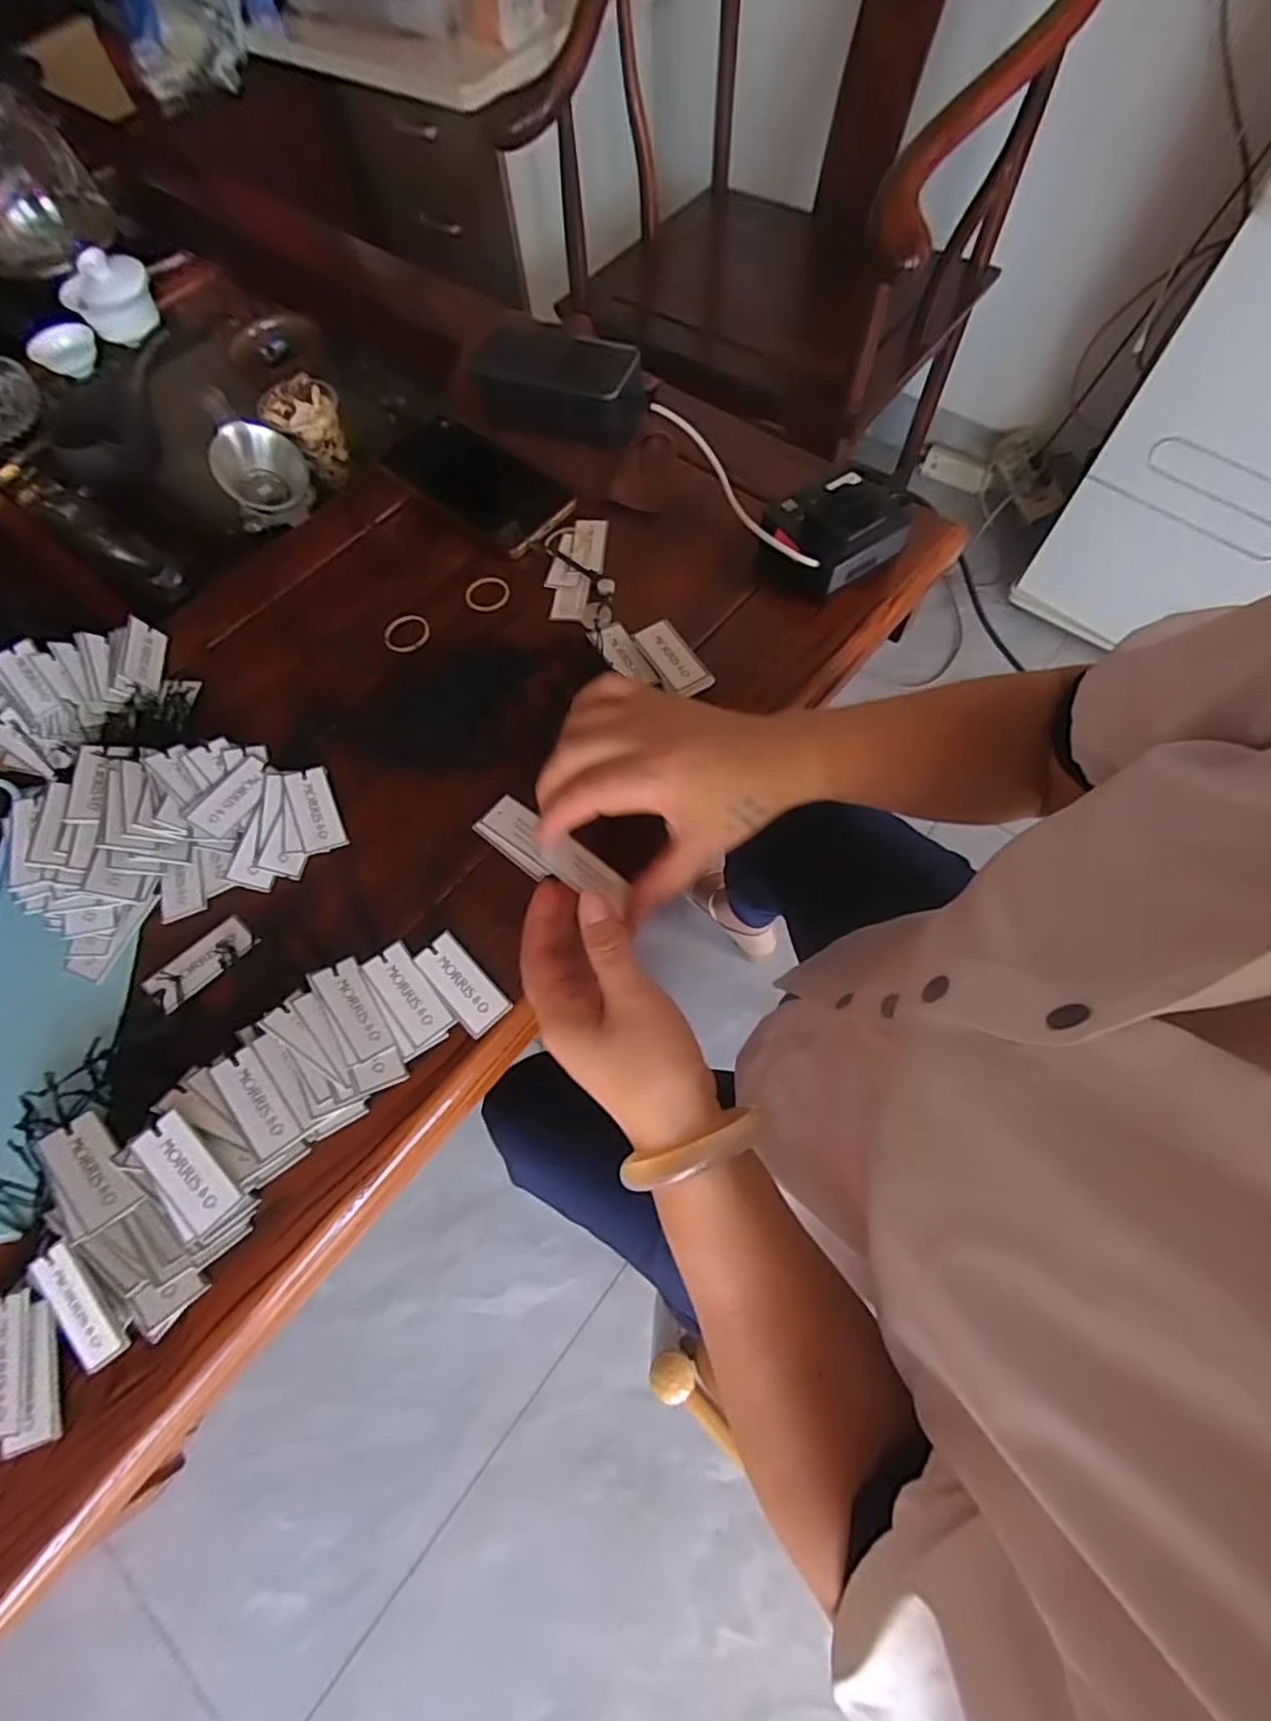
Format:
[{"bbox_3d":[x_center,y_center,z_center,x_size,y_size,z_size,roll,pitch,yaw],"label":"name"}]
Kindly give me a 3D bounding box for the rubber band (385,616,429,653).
[{"bbox_3d":[-0.164,-0.164,0.462,0.033,0.004,0.033,-9,67,-2],"label":"rubber band"}]

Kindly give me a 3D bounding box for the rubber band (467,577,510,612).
[{"bbox_3d":[-0.109,-0.196,0.472,0.033,0.004,0.031,3,67,3],"label":"rubber band"}]

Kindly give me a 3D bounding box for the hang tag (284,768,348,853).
[{"bbox_3d":[-0.200,-0.032,0.403,0.024,0.004,0.055,-18,74,-21],"label":"hang tag"}]

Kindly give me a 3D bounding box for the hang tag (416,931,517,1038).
[{"bbox_3d":[-0.096,0.068,0.357,0.026,0.004,0.057,-42,77,-11],"label":"hang tag"}]

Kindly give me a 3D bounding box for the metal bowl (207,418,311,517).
[{"bbox_3d":[-0.311,-0.326,0.539,0.061,0.059,0.072,1,67,3],"label":"metal bowl"}]

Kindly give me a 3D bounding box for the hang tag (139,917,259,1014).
[{"bbox_3d":[-0.248,0.058,0.369,0.027,0.004,0.058,37,66,18],"label":"hang tag"}]

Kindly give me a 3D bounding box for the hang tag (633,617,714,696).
[{"bbox_3d":[0.025,-0.134,0.426,0.026,0.009,0.057,-30,69,-10],"label":"hang tag"}]

